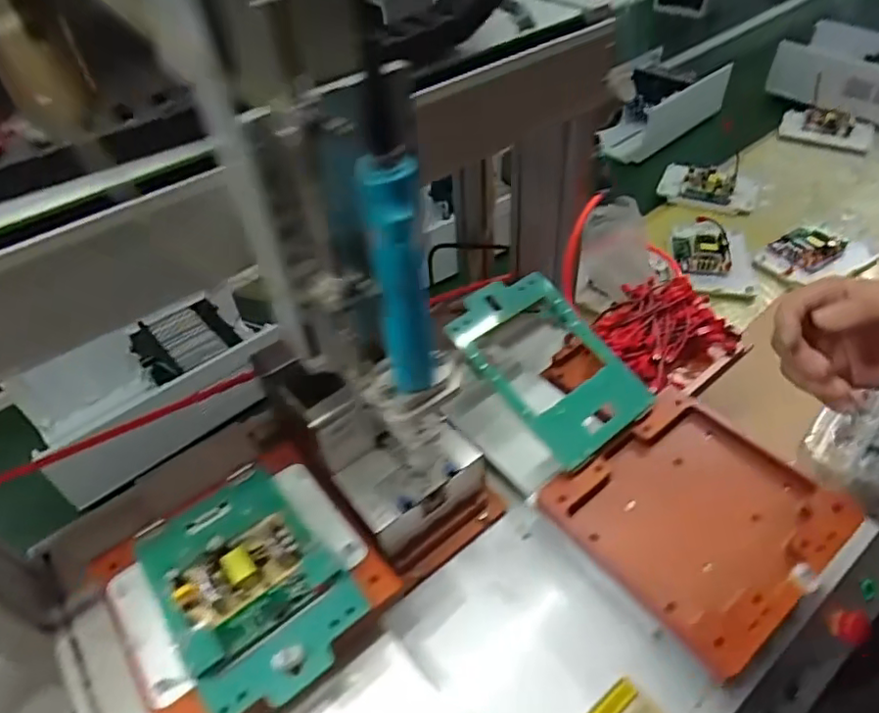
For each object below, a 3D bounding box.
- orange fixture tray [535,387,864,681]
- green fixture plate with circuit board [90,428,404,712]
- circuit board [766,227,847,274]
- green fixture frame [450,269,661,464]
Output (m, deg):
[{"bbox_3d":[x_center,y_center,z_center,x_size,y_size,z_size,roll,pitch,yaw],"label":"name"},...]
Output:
[{"bbox_3d":[0.226,0.135,0.520,0.195,0.027,0.189,-32,50,-23],"label":"orange fixture tray"},{"bbox_3d":[-0.164,0.179,0.495,0.202,0.031,0.208,-32,50,-24],"label":"green fixture plate with circuit board"},{"bbox_3d":[0.621,-0.179,0.996,0.131,0.023,0.078,-20,46,-13],"label":"circuit board"},{"bbox_3d":[0.107,0.003,0.598,0.129,0.020,0.198,-32,70,-22],"label":"green fixture frame"}]

